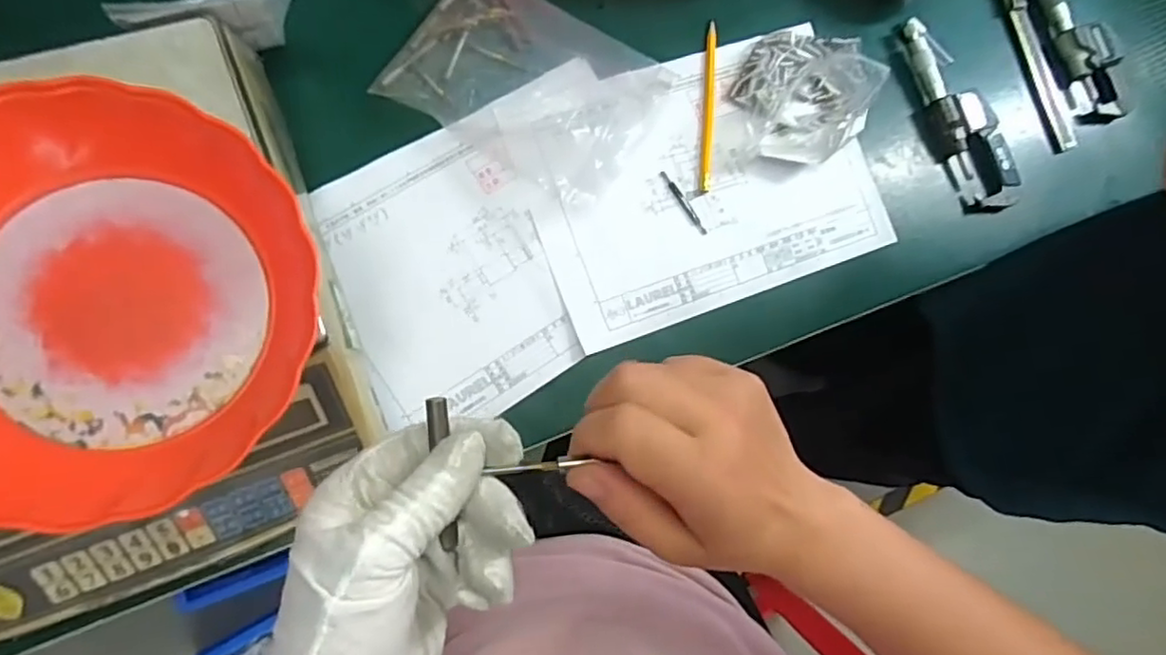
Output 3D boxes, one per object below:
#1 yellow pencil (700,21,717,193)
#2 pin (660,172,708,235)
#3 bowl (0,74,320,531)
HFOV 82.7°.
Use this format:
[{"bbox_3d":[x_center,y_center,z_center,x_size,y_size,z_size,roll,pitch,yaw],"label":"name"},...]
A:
[{"bbox_3d":[0.108,-0.188,0.563,0.010,0.004,0.145,4,83,-11],"label":"yellow pencil"},{"bbox_3d":[0.086,-0.105,0.559,0.007,0.004,0.062,-34,92,-13],"label":"pin"},{"bbox_3d":[-0.249,-0.013,0.344,0.209,0.056,0.209,1,84,-11],"label":"bowl"}]

